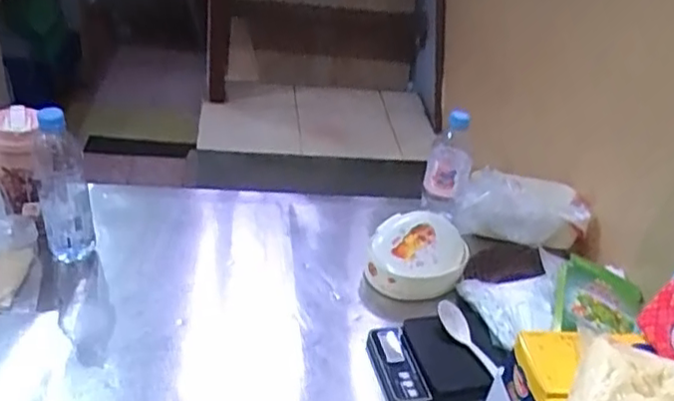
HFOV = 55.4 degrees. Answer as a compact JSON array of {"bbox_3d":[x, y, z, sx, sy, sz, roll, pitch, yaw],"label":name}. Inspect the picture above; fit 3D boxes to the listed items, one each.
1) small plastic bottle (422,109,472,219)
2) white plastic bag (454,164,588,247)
[{"bbox_3d":[0.186,-0.065,1.055,0.069,0.174,0.055,13,33,7],"label":"small plastic bottle"},{"bbox_3d":[0.327,0.009,1.142,0.256,0.094,0.120,5,33,-5],"label":"white plastic bag"}]

